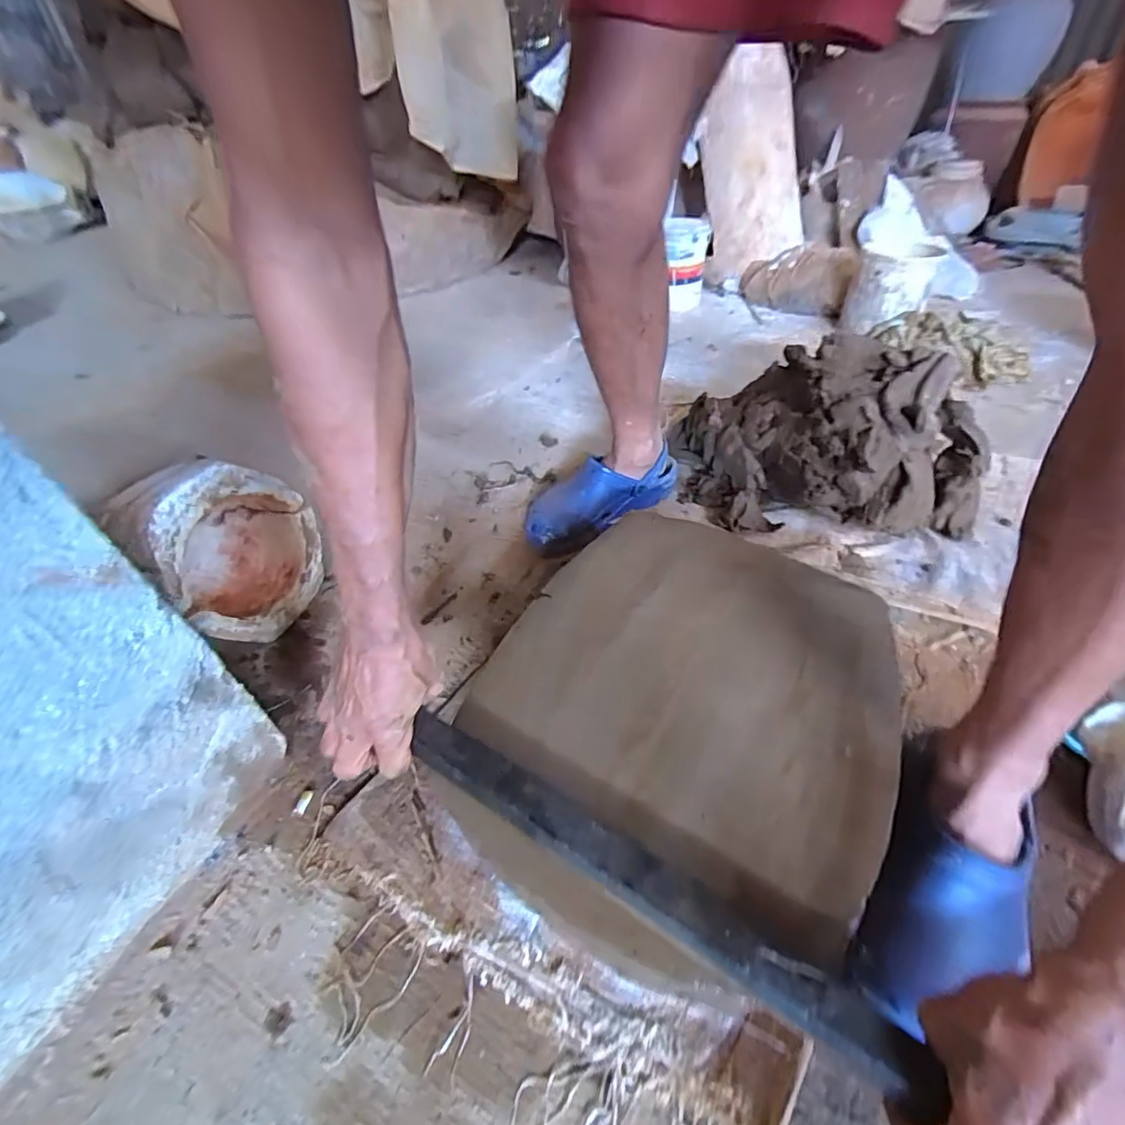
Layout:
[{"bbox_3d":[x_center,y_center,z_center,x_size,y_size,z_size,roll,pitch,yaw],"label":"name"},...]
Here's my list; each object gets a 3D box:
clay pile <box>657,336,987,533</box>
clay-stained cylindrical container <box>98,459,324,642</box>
[{"bbox_3d":[0.395,-0.165,0.759,0.376,0.215,0.182,8,45,12],"label":"clay pile"},{"bbox_3d":[-0.423,-0.031,0.651,0.172,0.199,0.173,-2,44,2],"label":"clay-stained cylindrical container"}]

